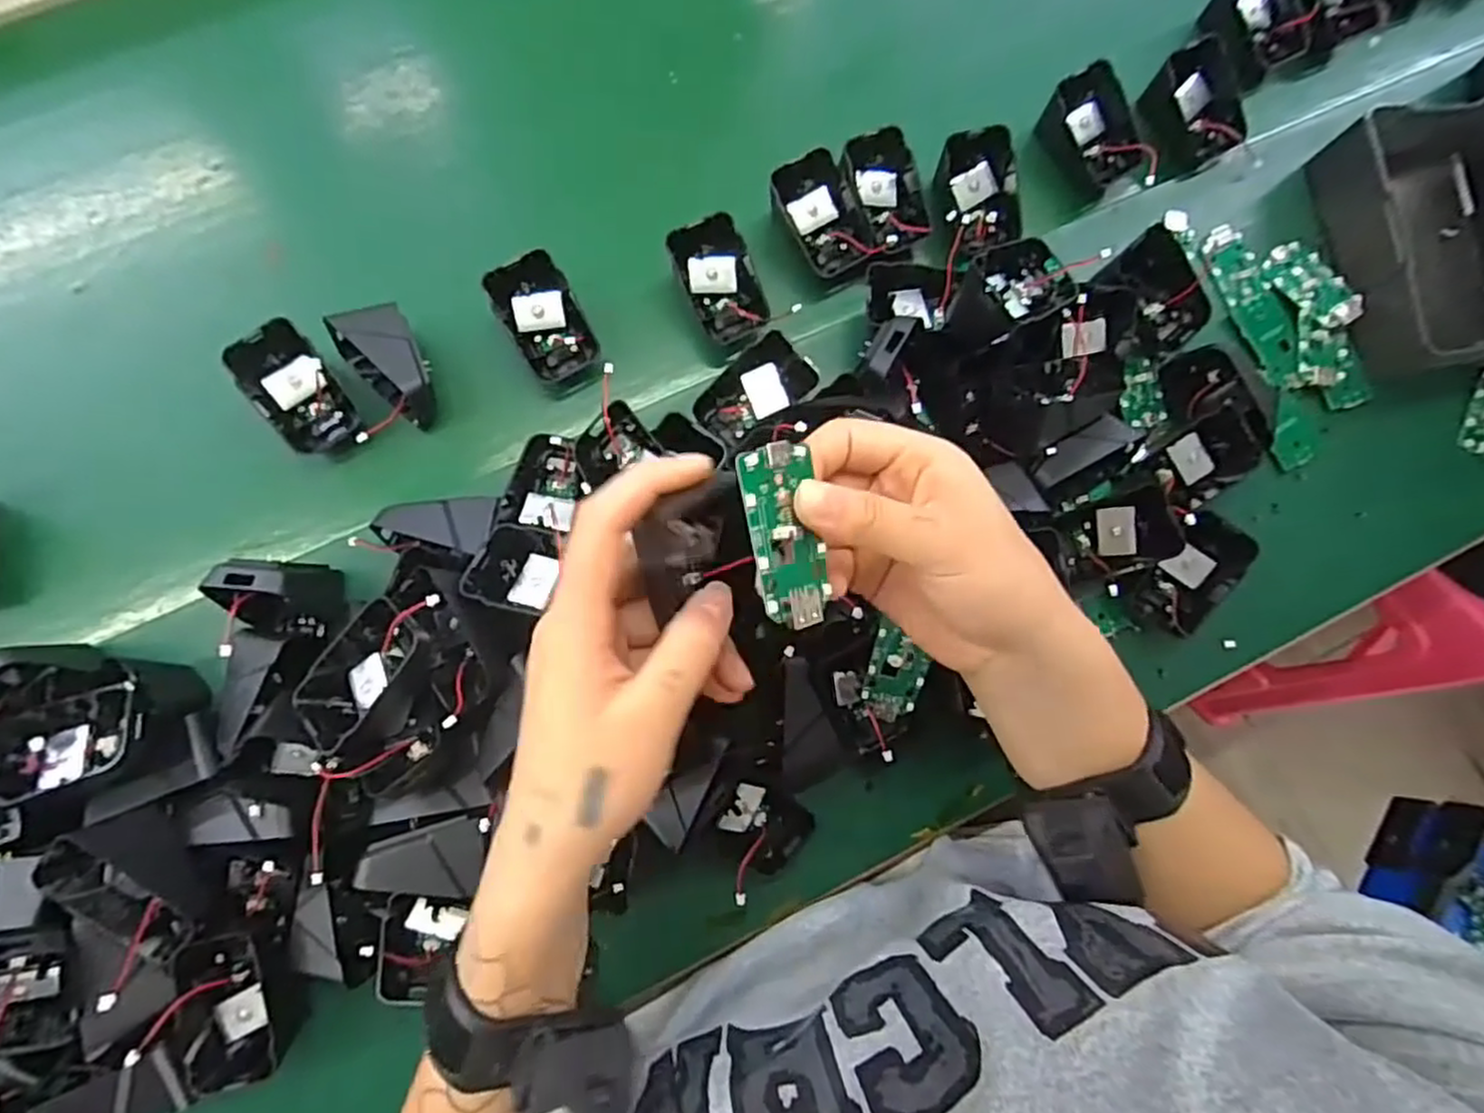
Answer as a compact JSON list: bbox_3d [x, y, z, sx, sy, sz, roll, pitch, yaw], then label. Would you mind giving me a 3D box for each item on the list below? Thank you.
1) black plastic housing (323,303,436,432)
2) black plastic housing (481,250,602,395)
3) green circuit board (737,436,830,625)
[{"bbox_3d":[-0.199,-0.109,0.415,0.042,0.047,0.065,-38,84,-8],"label":"black plastic housing"},{"bbox_3d":[-0.113,-0.135,0.420,0.042,0.034,0.066,-31,83,-7],"label":"black plastic housing"},{"bbox_3d":[0.017,-0.007,0.252,0.029,0.006,0.063,-16,100,-31],"label":"green circuit board"}]

